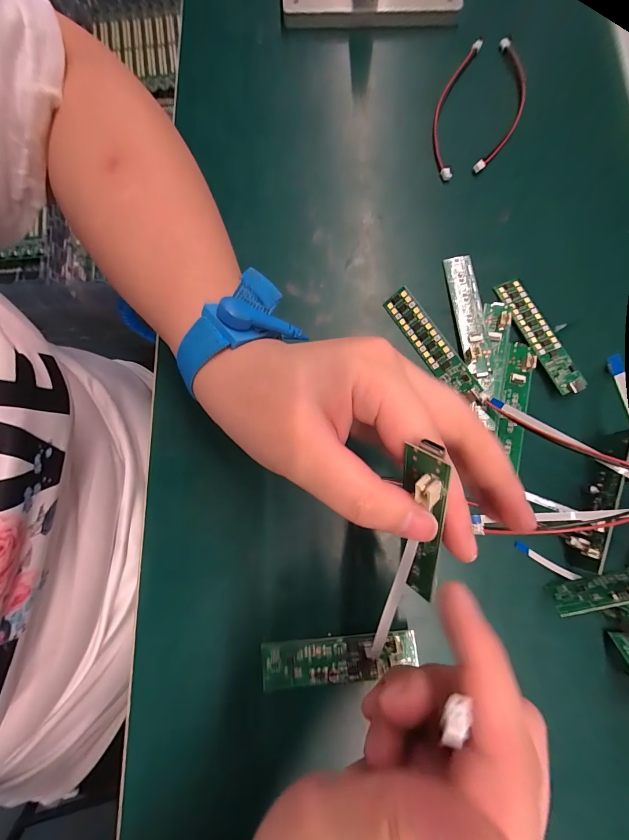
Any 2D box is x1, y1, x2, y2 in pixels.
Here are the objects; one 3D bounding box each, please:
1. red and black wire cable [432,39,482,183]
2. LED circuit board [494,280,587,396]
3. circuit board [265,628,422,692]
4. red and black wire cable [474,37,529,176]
[{"bbox_3d":[0.104,-0.237,0.254,0.022,0.005,0.130,15,79,2],"label":"red and black wire cable"},{"bbox_3d":[0.145,-0.055,0.217,0.019,0.006,0.082,-24,80,-5],"label":"LED circuit board"},{"bbox_3d":[0.013,0.129,0.182,0.082,0.008,0.021,-6,79,-2],"label":"circuit board"},{"bbox_3d":[0.143,-0.235,0.254,0.028,0.007,0.123,15,79,2],"label":"red and black wire cable"}]

